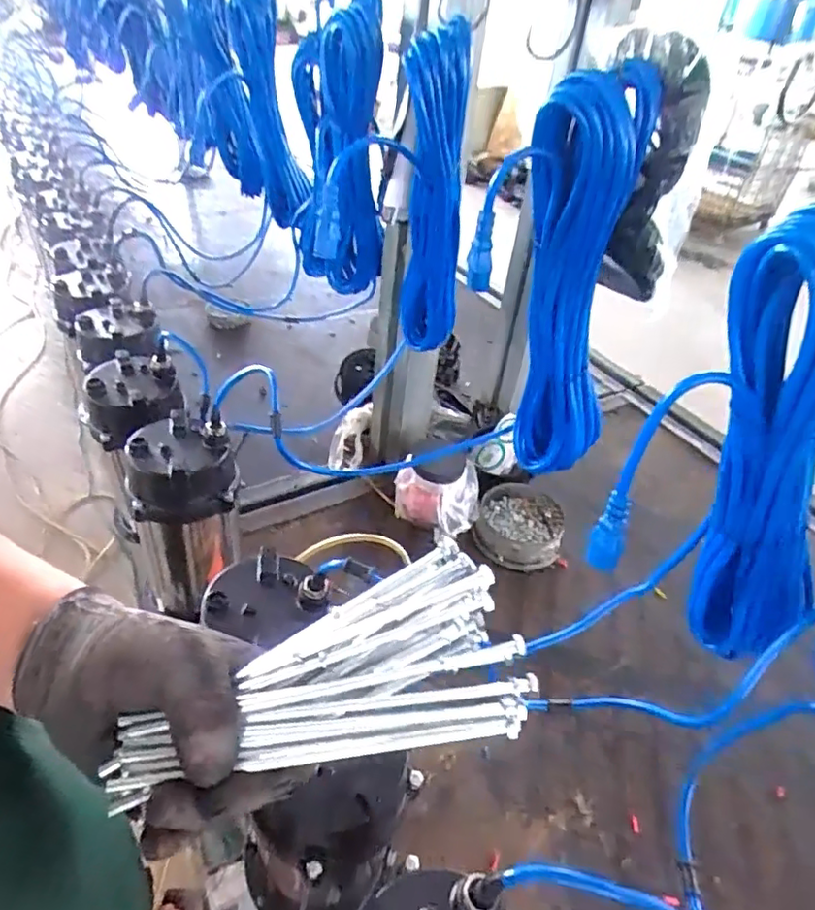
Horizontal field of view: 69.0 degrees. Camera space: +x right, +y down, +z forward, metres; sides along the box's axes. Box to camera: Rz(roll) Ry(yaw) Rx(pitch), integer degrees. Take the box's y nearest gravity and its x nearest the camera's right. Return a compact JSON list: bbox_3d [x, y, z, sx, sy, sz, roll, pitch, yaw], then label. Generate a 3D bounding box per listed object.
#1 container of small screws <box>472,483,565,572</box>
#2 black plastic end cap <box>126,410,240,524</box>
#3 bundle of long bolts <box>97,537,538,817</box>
[{"bbox_3d":[0.184,0.116,0.965,0.139,0.050,0.140,17,41,12],"label":"container of small screws"},{"bbox_3d":[-0.262,0.011,0.688,0.118,0.066,0.123,-7,42,-16],"label":"black plastic end cap"},{"bbox_3d":[-0.042,0.119,0.297,0.193,0.049,0.082,-18,45,-11],"label":"bundle of long bolts"}]

